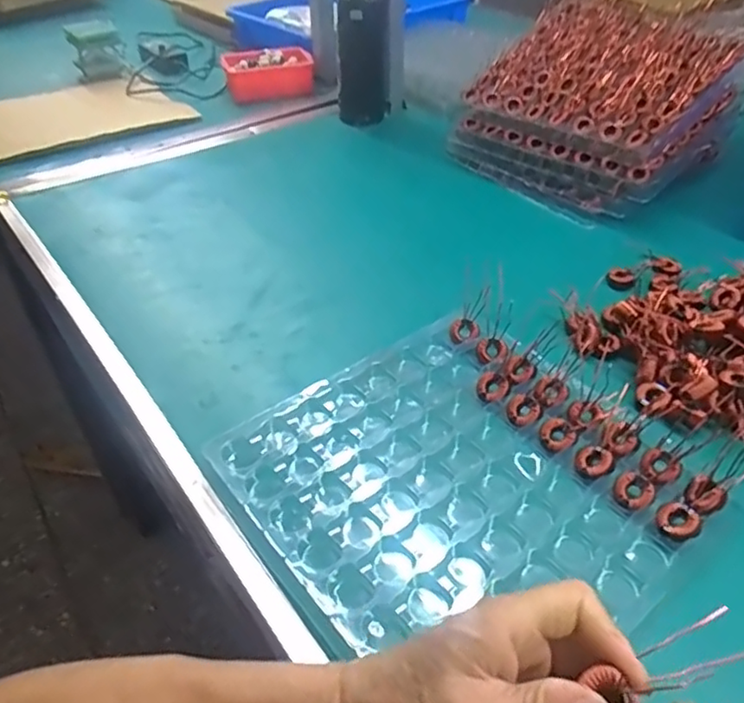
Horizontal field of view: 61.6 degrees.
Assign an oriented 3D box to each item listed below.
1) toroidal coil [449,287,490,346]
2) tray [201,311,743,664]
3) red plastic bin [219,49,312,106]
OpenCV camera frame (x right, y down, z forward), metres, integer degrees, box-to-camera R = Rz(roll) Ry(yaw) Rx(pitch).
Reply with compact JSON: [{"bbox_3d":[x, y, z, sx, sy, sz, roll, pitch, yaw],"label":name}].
[{"bbox_3d":[0.093,-0.032,0.579,0.025,0.010,0.058,28,86,30],"label":"toroidal coil"},{"bbox_3d":[0.065,0.097,0.454,0.267,0.021,0.282,-30,48,-28],"label":"tray"},{"bbox_3d":[-0.179,-0.491,1.107,0.160,0.060,0.098,-13,43,-13],"label":"red plastic bin"}]

